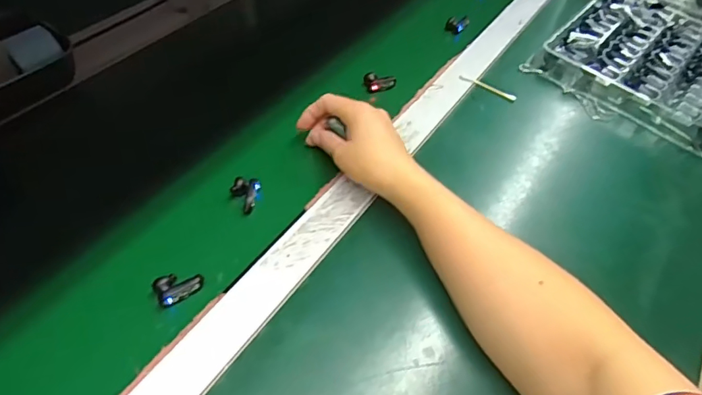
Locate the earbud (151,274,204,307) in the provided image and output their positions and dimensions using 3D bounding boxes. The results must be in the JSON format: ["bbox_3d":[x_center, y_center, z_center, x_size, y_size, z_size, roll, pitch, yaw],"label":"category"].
[{"bbox_3d":[-0.137,0.072,0.392,0.035,0.016,0.024,-24,57,-25],"label":"earbud"}]

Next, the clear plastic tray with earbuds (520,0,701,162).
[{"bbox_3d":[0.397,-0.175,0.631,0.259,0.039,0.256,38,56,22],"label":"clear plastic tray with earbuds"}]

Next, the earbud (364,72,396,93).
[{"bbox_3d":[0.034,-0.134,0.570,0.036,0.012,0.021,1,50,-6],"label":"earbud"}]

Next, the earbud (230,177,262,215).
[{"bbox_3d":[-0.099,-0.002,0.454,0.024,0.016,0.034,13,50,3],"label":"earbud"}]

